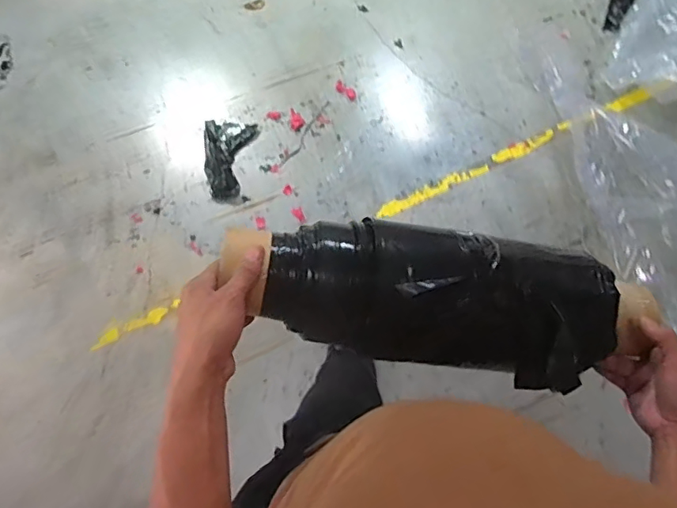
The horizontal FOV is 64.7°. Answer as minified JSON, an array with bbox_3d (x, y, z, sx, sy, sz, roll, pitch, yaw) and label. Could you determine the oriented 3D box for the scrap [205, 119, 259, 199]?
[{"bbox_3d":[-0.349,-0.308,1.736,0.170,0.052,0.269,-1,74,-3],"label":"scrap"}]

